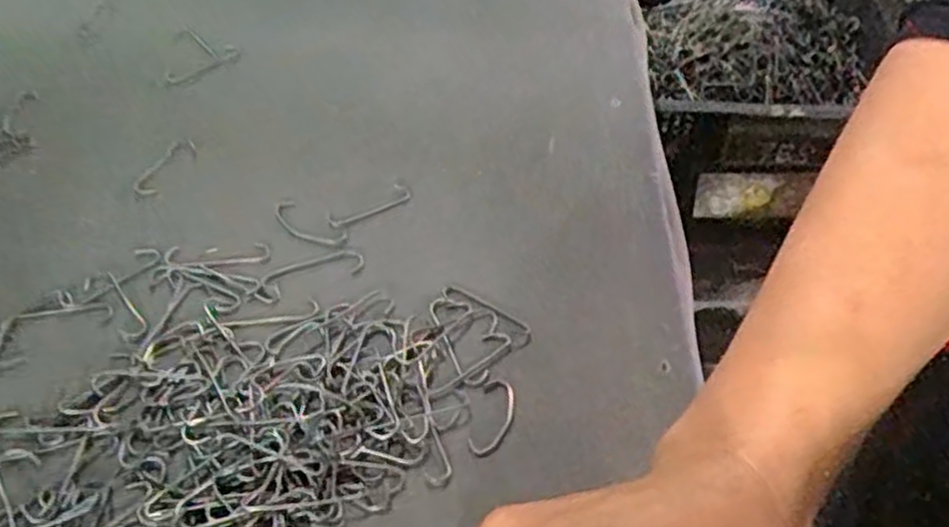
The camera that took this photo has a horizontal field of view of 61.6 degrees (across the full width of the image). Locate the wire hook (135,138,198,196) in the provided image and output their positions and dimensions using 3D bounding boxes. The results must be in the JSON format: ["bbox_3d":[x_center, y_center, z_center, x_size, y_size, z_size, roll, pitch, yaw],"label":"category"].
[{"bbox_3d":[-0.143,-0.045,0.369,0.013,0.004,0.038,19,47,11],"label":"wire hook"}]

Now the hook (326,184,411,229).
[{"bbox_3d":[-0.047,-0.026,0.361,0.042,0.004,0.012,-32,58,-31],"label":"hook"}]

